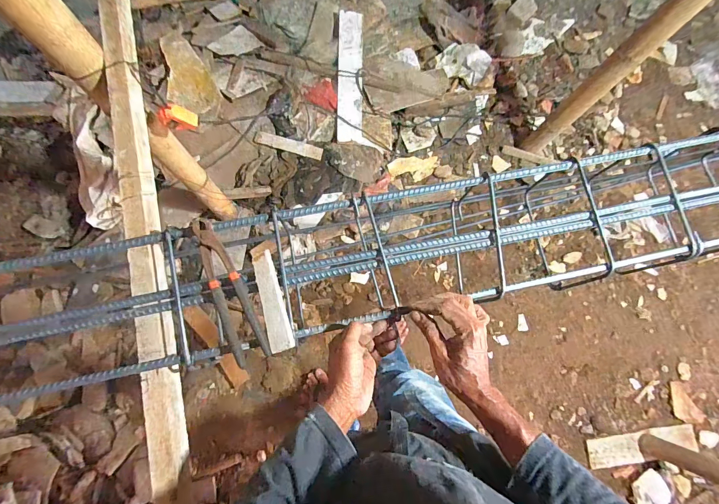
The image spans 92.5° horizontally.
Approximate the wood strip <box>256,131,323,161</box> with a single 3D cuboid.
[{"bbox_3d":[-0.275,-0.419,1.353,0.261,0.010,0.051,15,86,-2],"label":"wood strip"}]

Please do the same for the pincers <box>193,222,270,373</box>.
[{"bbox_3d":[-0.191,0.055,0.496,0.048,0.019,0.213,-25,82,-10],"label":"pincers"}]

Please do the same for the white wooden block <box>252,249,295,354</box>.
[{"bbox_3d":[-0.126,0.071,0.493,0.034,0.013,0.141,-15,81,-8],"label":"white wooden block"}]

